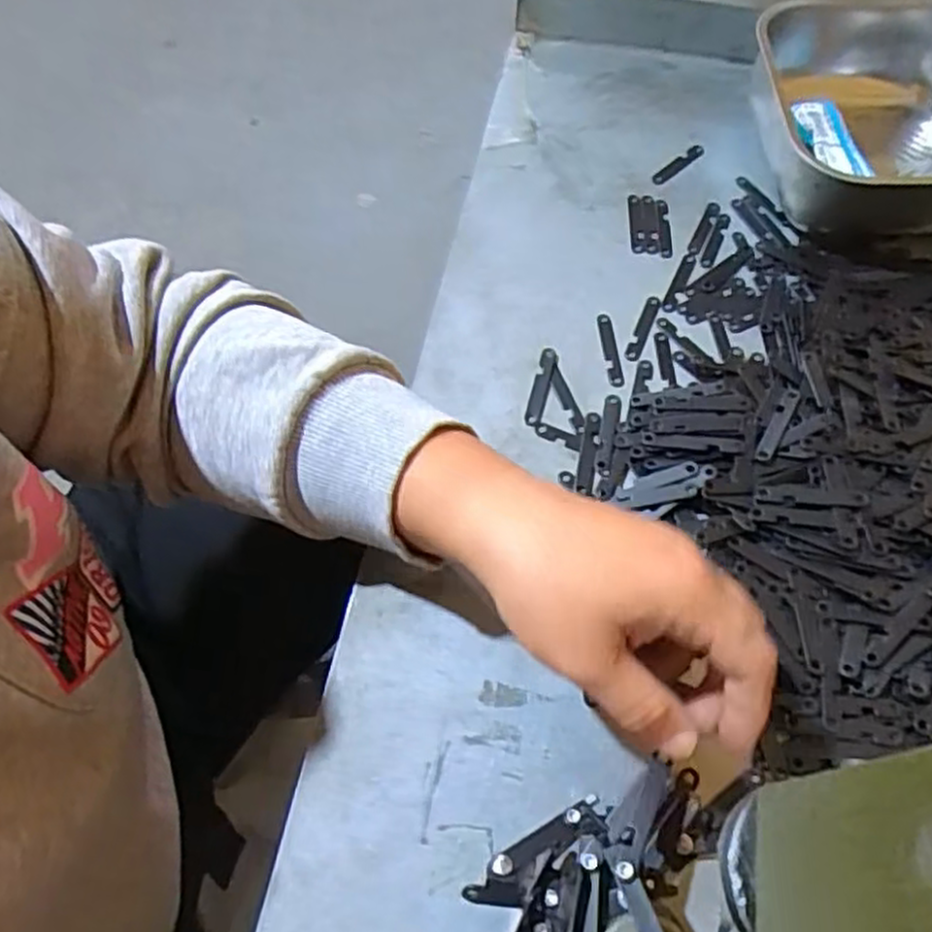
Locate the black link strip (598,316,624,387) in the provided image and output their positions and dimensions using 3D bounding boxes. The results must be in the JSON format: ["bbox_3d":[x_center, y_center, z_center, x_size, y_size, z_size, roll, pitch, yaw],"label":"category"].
[{"bbox_3d":[0.086,-0.069,0.440,0.009,0.004,0.052,-4,62,-3],"label":"black link strip"}]

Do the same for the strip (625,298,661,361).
[{"bbox_3d":[0.106,-0.081,0.440,0.010,0.004,0.049,21,64,12],"label":"strip"}]

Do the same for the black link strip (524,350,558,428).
[{"bbox_3d":[0.042,-0.045,0.423,0.010,0.006,0.050,15,63,7],"label":"black link strip"}]

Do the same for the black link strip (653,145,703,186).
[{"bbox_3d":[0.149,-0.211,0.519,0.054,0.004,0.011,-40,68,-19],"label":"black link strip"}]

